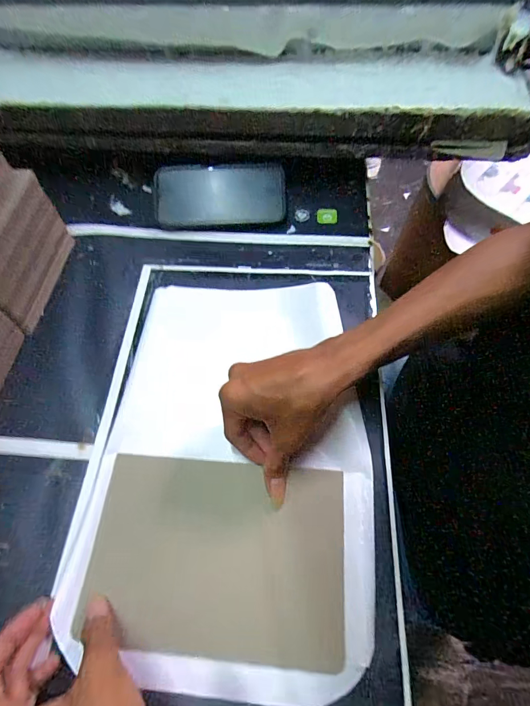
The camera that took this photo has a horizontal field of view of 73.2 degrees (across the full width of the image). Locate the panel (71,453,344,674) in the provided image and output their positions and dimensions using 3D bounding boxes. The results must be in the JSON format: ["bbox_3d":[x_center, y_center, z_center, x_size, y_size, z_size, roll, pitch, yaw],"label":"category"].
[{"bbox_3d":[-0.038,0.166,0.300,0.205,0.008,0.141,5,63,0],"label":"panel"}]

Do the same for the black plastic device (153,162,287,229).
[{"bbox_3d":[-0.066,-0.229,0.526,0.191,0.114,0.018,-5,63,-1],"label":"black plastic device"}]

